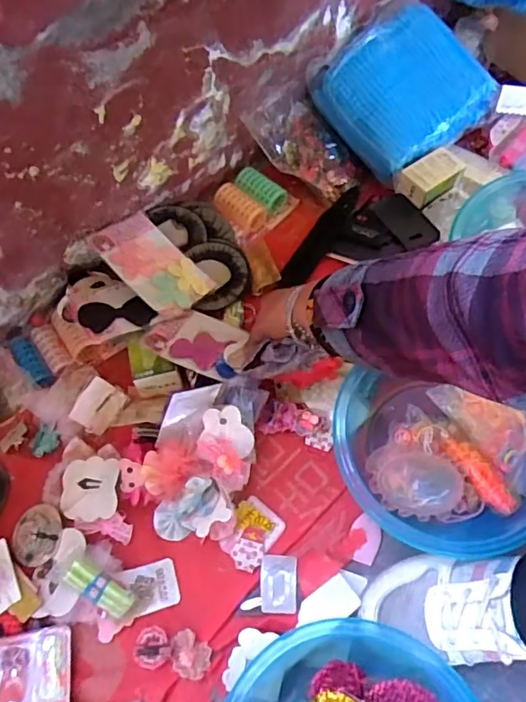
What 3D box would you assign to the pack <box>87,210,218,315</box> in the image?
[{"bbox_3d":[-0.138,-0.113,0.659,0.148,0.011,0.091,43,51,10],"label":"pack"}]

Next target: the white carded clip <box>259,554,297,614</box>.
[{"bbox_3d":[0.015,0.234,0.532,0.036,0.011,0.053,2,63,3],"label":"white carded clip"}]

